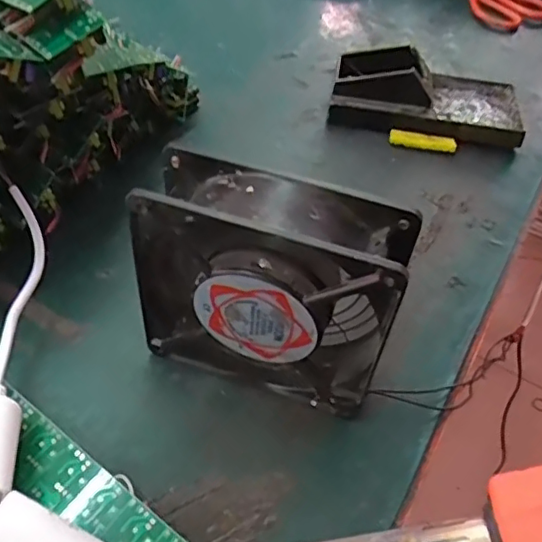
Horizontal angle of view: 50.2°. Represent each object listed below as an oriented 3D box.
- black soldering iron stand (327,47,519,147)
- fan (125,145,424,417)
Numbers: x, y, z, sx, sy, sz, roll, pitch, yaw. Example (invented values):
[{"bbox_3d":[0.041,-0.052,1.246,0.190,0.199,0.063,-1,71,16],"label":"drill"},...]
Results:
[{"bbox_3d":[0.130,-0.149,0.482,0.156,0.042,0.091,7,48,2],"label":"black soldering iron stand"},{"bbox_3d":[-0.002,0.010,0.284,0.119,0.120,0.043,15,48,9],"label":"fan"}]

